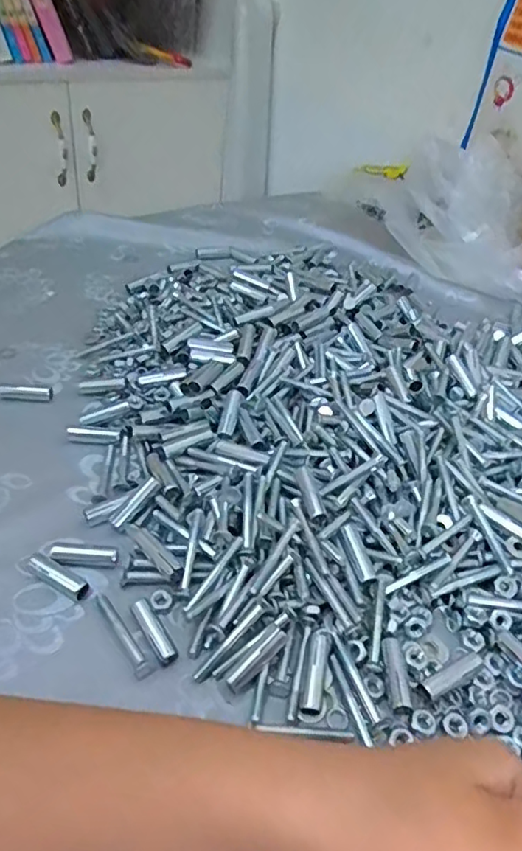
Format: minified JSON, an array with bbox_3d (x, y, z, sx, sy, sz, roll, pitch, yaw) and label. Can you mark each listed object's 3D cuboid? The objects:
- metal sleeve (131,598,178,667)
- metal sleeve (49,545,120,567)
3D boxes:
[{"bbox_3d":[-0.060,0.115,0.322,0.011,0.008,0.040,-21,50,-29],"label":"metal sleeve"},{"bbox_3d":[-0.108,0.080,0.352,0.040,0.008,0.012,6,42,-4],"label":"metal sleeve"}]

